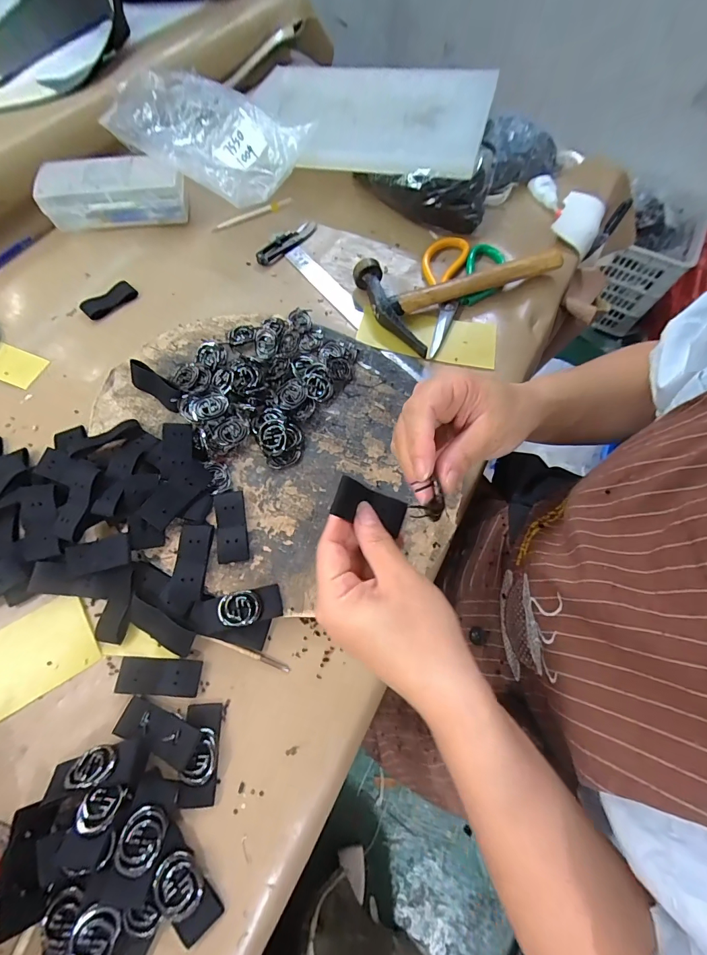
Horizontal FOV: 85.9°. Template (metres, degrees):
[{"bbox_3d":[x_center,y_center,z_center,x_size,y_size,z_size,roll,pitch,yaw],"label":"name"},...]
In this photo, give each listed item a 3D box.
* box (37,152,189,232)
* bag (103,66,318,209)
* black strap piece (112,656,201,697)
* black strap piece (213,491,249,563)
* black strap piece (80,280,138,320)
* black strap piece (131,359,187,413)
[{"bbox_3d":[-0.299,-0.361,0.482,0.170,0.056,0.070,-9,66,-6],"label":"box"},{"bbox_3d":[-0.188,-0.442,0.487,0.225,0.048,0.160,28,68,11],"label":"bag"},{"bbox_3d":[-0.149,0.152,0.291,0.062,0.005,0.025,4,65,0],"label":"black strap piece"},{"bbox_3d":[-0.104,0.041,0.324,0.024,0.007,0.061,-12,66,-7],"label":"black strap piece"},{"bbox_3d":[-0.286,-0.208,0.445,0.029,0.006,0.061,39,70,15],"label":"black strap piece"},{"bbox_3d":[-0.190,-0.087,0.367,0.061,0.025,0.018,30,68,12],"label":"black strap piece"}]

